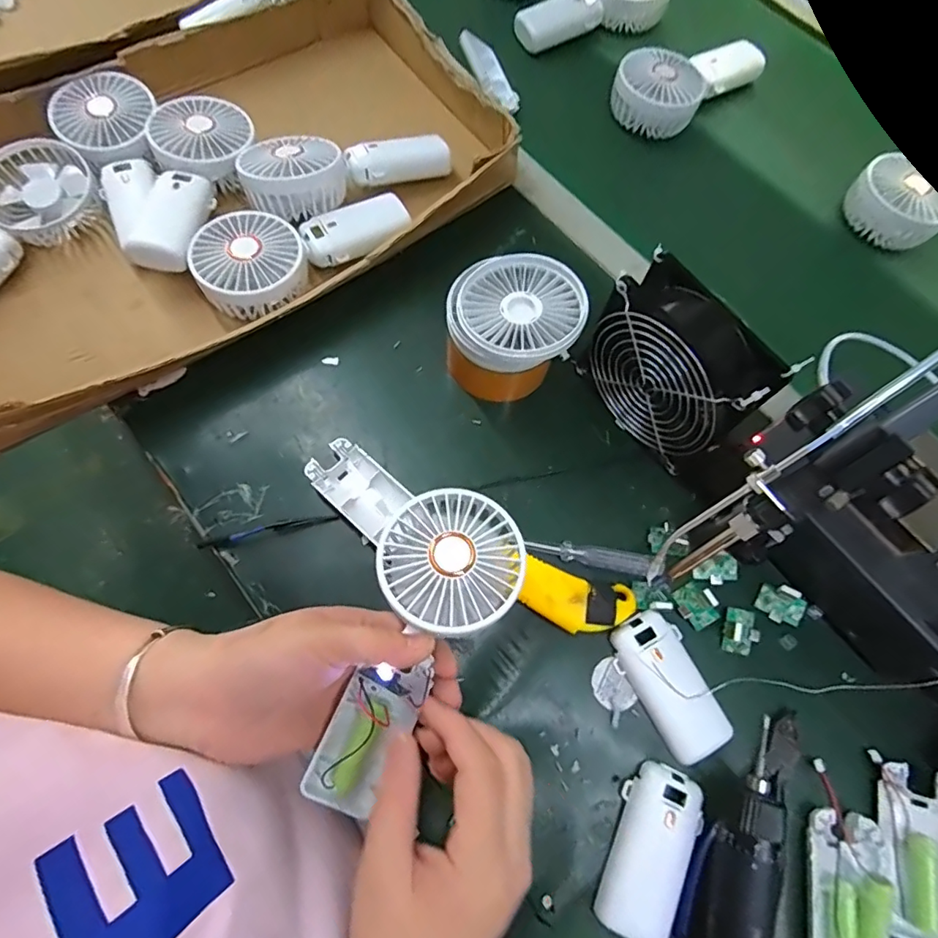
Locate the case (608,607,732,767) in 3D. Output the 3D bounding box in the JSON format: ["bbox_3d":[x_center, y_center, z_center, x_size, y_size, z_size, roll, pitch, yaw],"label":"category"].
[{"bbox_3d":[0.136,0.144,0.353,0.048,0.012,0.093,-29,74,-12],"label":"case"}]

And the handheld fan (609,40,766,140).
[{"bbox_3d":[0.228,-0.409,0.542,0.169,0.038,0.081,-36,76,-14],"label":"handheld fan"}]

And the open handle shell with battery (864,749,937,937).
[{"bbox_3d":[0.273,0.232,0.315,0.049,0.019,0.094,19,70,4],"label":"open handle shell with battery"}]

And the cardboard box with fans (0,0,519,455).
[{"bbox_3d":[-0.232,-0.248,0.461,0.526,0.068,0.320,-36,76,-14],"label":"cardboard box with fans"}]

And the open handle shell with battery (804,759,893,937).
[{"bbox_3d":[0.228,0.246,0.312,0.044,0.019,0.114,11,70,1],"label":"open handle shell with battery"}]

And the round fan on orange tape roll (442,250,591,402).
[{"bbox_3d":[0.035,-0.104,0.399,0.093,0.087,0.086,1,70,-2],"label":"round fan on orange tape roll"}]

